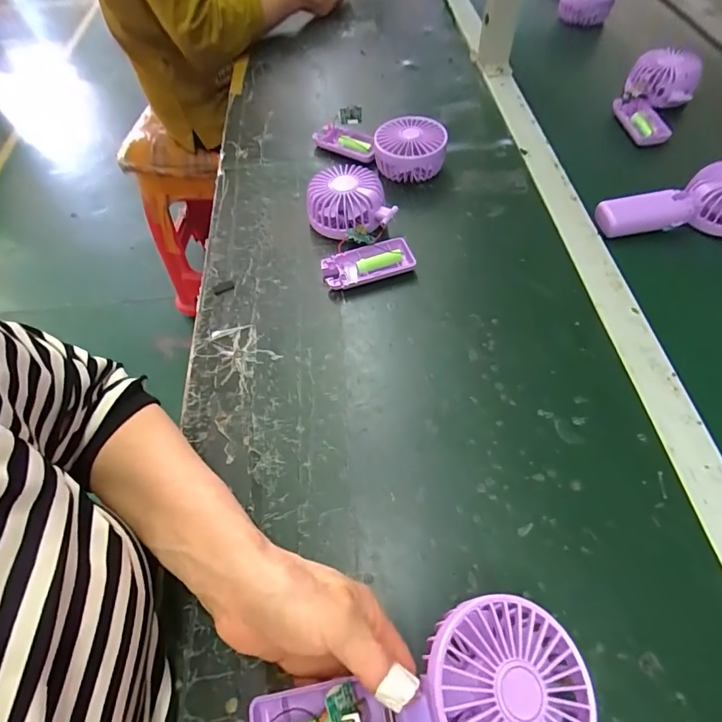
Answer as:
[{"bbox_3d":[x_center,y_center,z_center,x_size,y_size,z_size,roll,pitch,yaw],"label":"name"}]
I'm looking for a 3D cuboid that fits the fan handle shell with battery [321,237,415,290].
[{"bbox_3d":[0.007,-0.100,0.453,0.092,0.018,0.042,-16,59,-8],"label":"fan handle shell with battery"}]

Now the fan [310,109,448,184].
[{"bbox_3d":[0.026,-0.282,0.548,0.173,0.044,0.084,39,67,23],"label":"fan"}]

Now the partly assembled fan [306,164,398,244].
[{"bbox_3d":[-0.012,-0.173,0.481,0.098,0.047,0.081,28,63,18],"label":"partly assembled fan"}]

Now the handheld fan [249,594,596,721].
[{"bbox_3d":[0.028,0.176,0.214,0.180,0.048,0.082,-14,58,2],"label":"handheld fan"}]

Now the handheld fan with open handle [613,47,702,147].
[{"bbox_3d":[0.403,-0.366,0.594,0.083,0.049,0.161,27,63,18],"label":"handheld fan with open handle"}]

